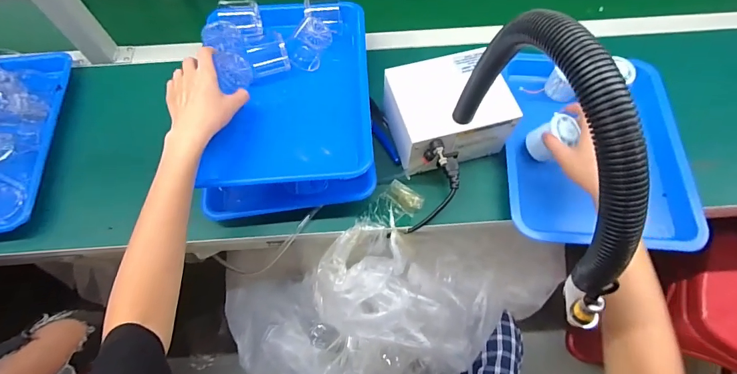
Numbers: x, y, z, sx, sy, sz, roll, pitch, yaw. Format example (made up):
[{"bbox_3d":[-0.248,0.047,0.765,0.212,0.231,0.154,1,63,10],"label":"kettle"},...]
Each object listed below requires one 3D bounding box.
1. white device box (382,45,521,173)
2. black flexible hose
[{"bbox_3d":[0.113,-0.109,0.554,0.159,0.113,0.133,-18,66,-7],"label":"white device box"},{"bbox_3d":[0.154,-0.037,0.332,0.028,0.206,0.255,-15,66,-5],"label":"black flexible hose"}]

